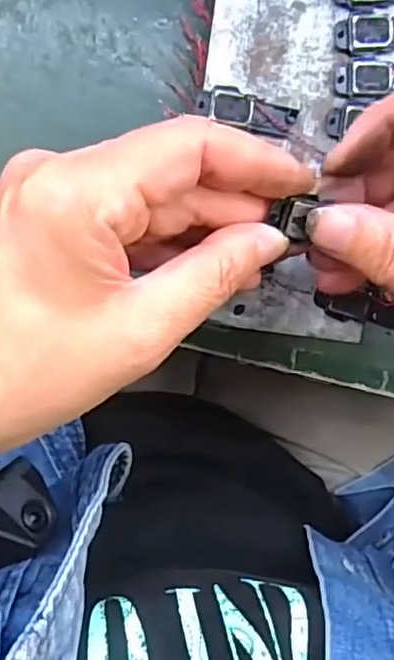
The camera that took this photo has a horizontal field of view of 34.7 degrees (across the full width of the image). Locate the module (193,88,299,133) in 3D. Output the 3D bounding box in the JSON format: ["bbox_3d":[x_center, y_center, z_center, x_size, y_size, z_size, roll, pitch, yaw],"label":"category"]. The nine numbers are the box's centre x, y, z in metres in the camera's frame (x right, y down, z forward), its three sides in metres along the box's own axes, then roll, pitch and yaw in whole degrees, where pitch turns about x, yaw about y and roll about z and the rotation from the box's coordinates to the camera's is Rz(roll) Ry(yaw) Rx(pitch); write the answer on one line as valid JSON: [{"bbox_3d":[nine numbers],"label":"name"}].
[{"bbox_3d":[0.020,-0.087,0.250,0.039,0.004,0.013,15,93,-7],"label":"module"}]

